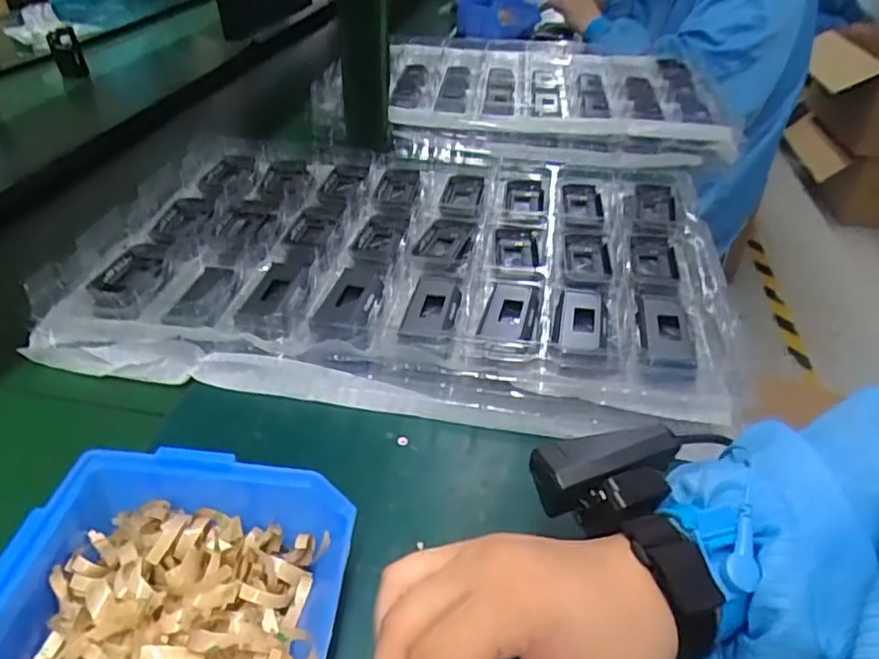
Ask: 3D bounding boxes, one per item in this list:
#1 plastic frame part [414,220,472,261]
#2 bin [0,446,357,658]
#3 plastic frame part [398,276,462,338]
[{"bbox_3d":[0.003,-0.075,0.562,0.041,0.011,0.076,12,38,14],"label":"plastic frame part"},{"bbox_3d":[-0.120,0.128,0.279,0.144,0.072,0.130,3,37,3],"label":"bin"},{"bbox_3d":[-0.007,-0.015,0.475,0.040,0.013,0.083,7,37,8],"label":"plastic frame part"}]

